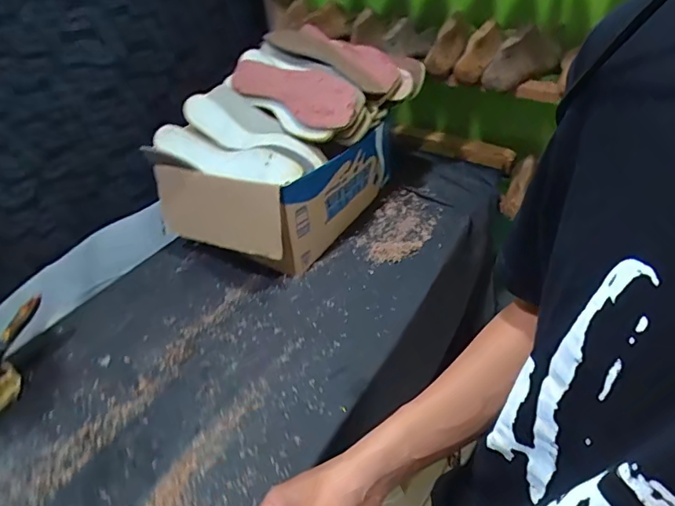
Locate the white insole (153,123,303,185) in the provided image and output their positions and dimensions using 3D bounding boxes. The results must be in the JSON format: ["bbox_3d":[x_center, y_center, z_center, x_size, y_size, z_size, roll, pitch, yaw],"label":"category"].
[{"bbox_3d":[-0.166,-0.148,0.739,0.233,0.050,0.074,14,39,-4],"label":"white insole"}]

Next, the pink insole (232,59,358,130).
[{"bbox_3d":[-0.068,-0.265,0.773,0.232,0.055,0.099,23,45,11],"label":"pink insole"}]

